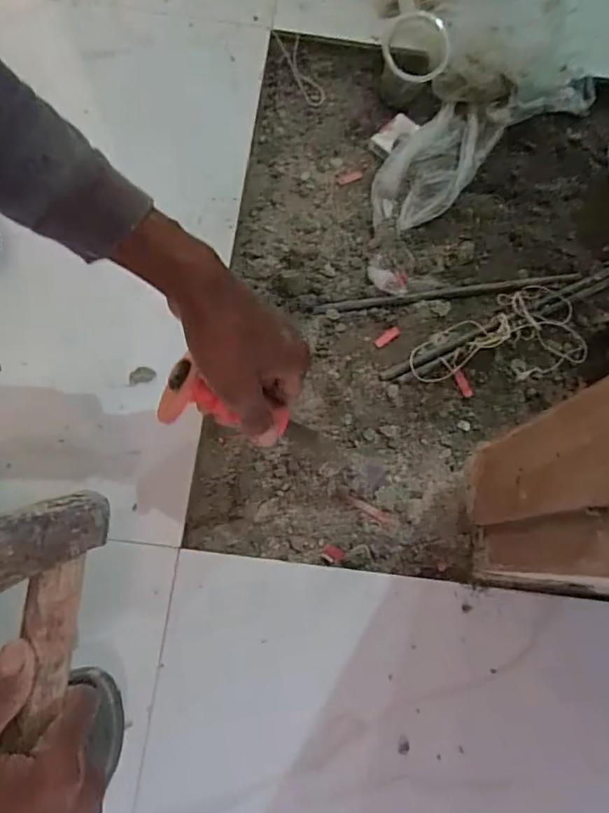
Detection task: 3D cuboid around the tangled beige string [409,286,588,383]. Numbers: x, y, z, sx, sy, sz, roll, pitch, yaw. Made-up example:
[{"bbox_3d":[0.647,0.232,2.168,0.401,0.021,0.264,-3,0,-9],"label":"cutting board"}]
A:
[{"bbox_3d":[0.200,-0.073,0.567,0.187,0.017,0.094,-13,76,-4],"label":"tangled beige string"}]

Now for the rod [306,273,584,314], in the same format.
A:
[{"bbox_3d":[0.154,-0.124,0.590,0.293,0.006,0.011,-8,76,-3],"label":"rod"}]

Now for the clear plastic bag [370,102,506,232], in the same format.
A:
[{"bbox_3d":[0.148,-0.275,0.617,0.083,0.026,0.192,42,78,9],"label":"clear plastic bag"}]

